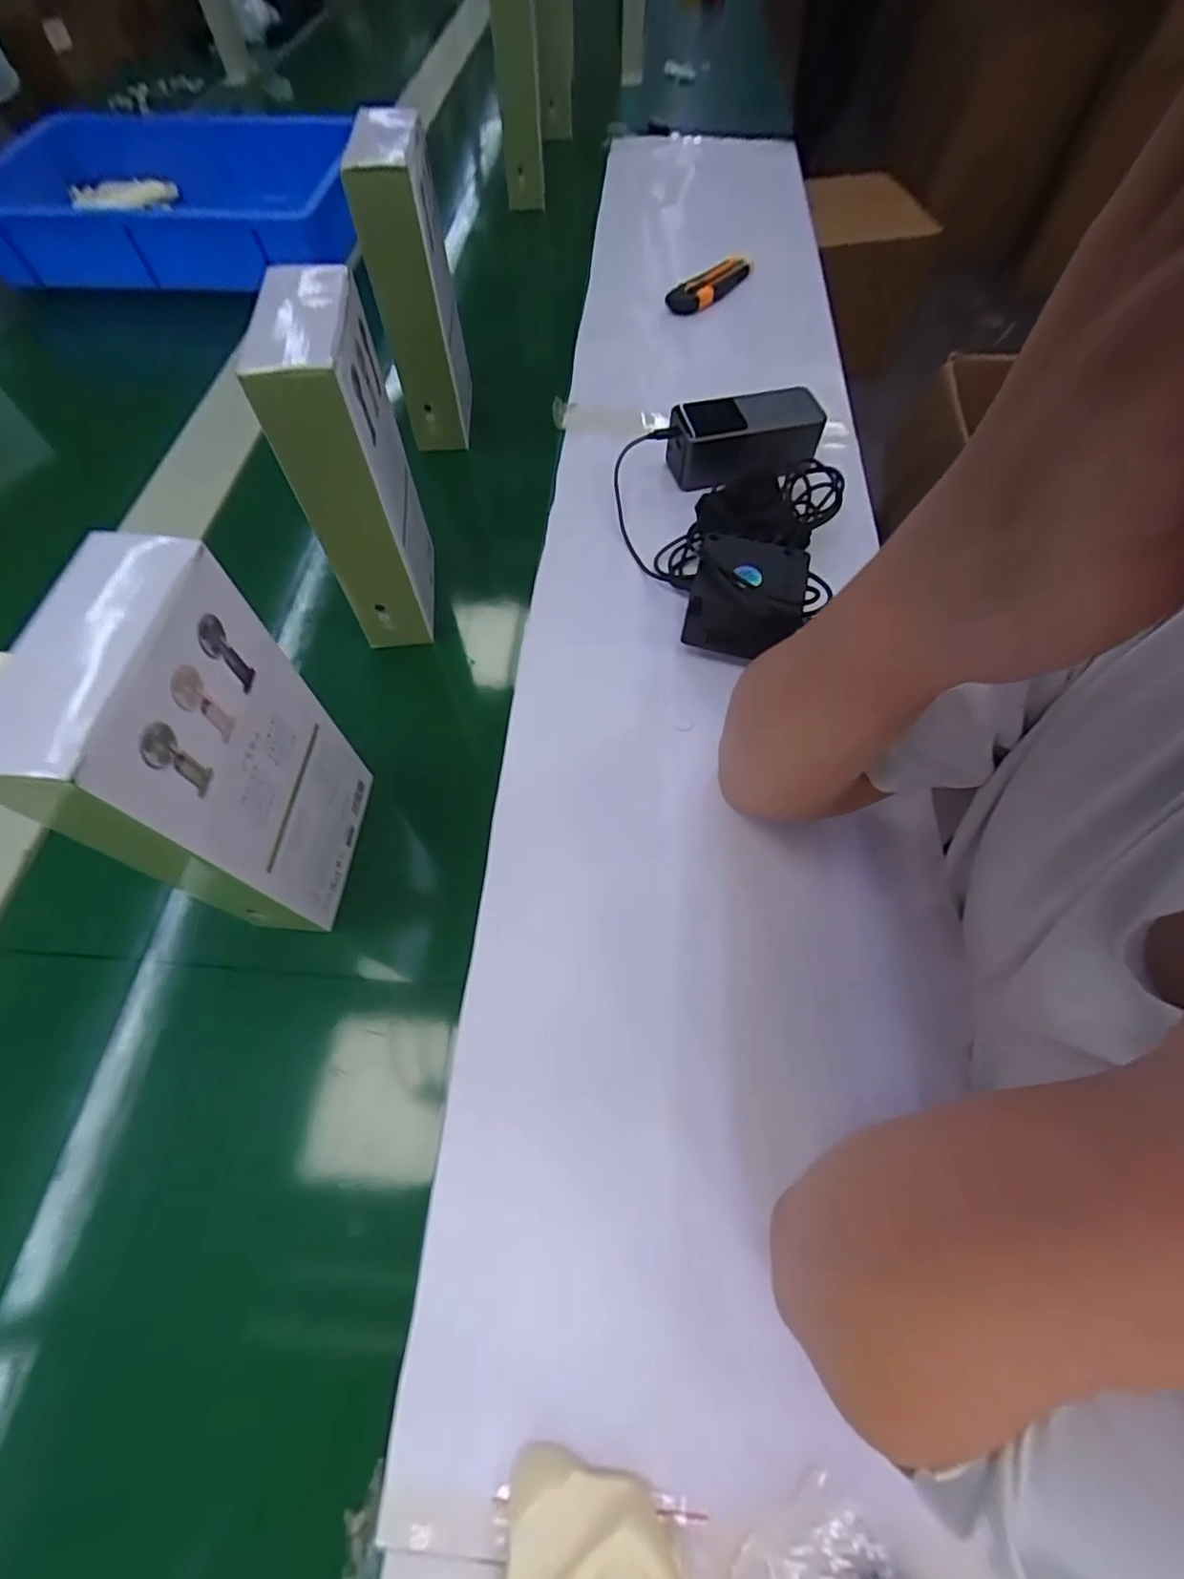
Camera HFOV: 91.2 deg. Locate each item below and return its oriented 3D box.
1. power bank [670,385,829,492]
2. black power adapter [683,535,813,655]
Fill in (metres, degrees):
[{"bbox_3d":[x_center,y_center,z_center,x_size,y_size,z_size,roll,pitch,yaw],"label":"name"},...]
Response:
[{"bbox_3d":[0.136,-0.315,0.518,0.131,0.049,0.055,-13,63,-6],"label":"power bank"},{"bbox_3d":[0.112,-0.141,0.419,0.077,0.045,0.076,13,64,7],"label":"black power adapter"}]

